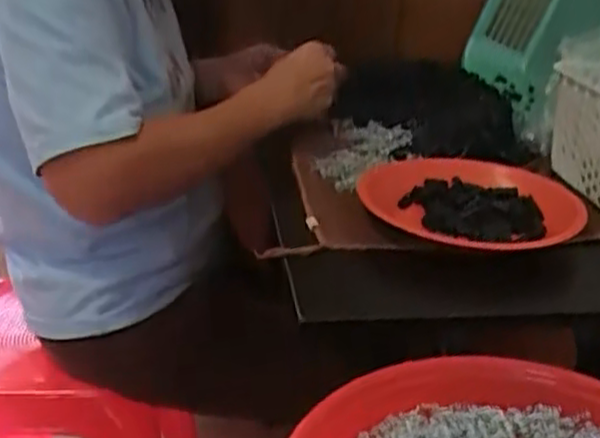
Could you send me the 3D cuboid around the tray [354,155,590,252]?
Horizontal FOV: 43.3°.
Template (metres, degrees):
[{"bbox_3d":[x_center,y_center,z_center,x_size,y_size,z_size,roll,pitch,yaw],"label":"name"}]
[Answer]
[{"bbox_3d":[0.154,-0.020,0.694,0.191,0.028,0.163,7,26,3],"label":"tray"}]

